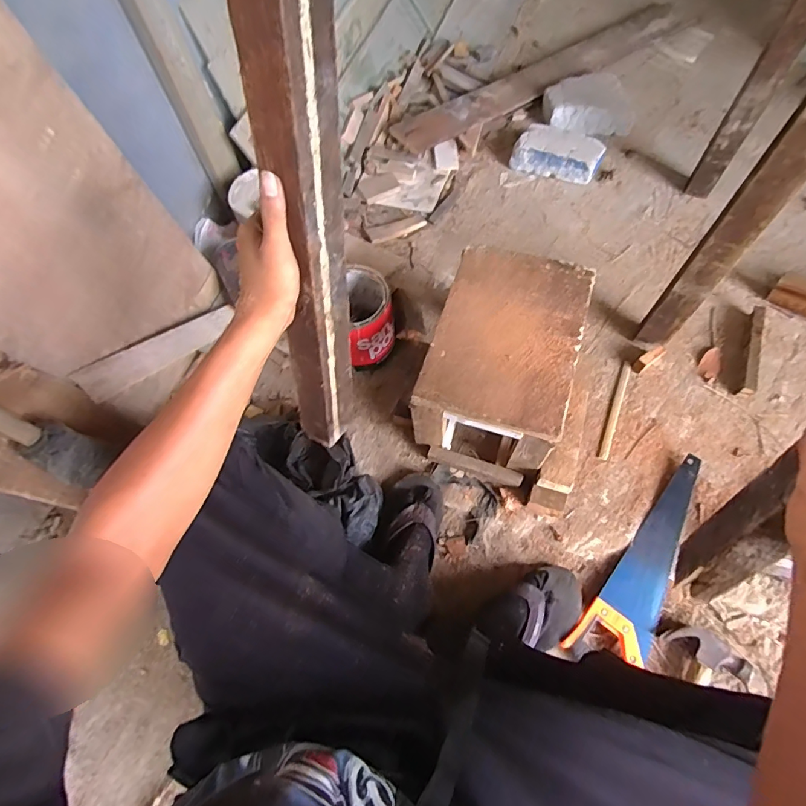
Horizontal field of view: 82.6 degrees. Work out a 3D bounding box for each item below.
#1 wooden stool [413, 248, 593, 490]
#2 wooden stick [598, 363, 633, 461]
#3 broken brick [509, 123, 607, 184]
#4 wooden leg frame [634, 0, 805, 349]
[{"bbox_3d":[0.172,-0.060,0.817,0.216,0.217,0.329,16,66,11],"label":"wooden stool"},{"bbox_3d":[0.414,0.011,0.889,0.018,0.005,0.222,21,67,13],"label":"wooden stick"},{"bbox_3d":[0.391,-0.630,1.162,0.212,0.079,0.097,19,66,12],"label":"broken brick"},{"bbox_3d":[0.605,-0.438,0.790,0.070,0.537,0.504,23,67,14],"label":"wooden leg frame"}]

